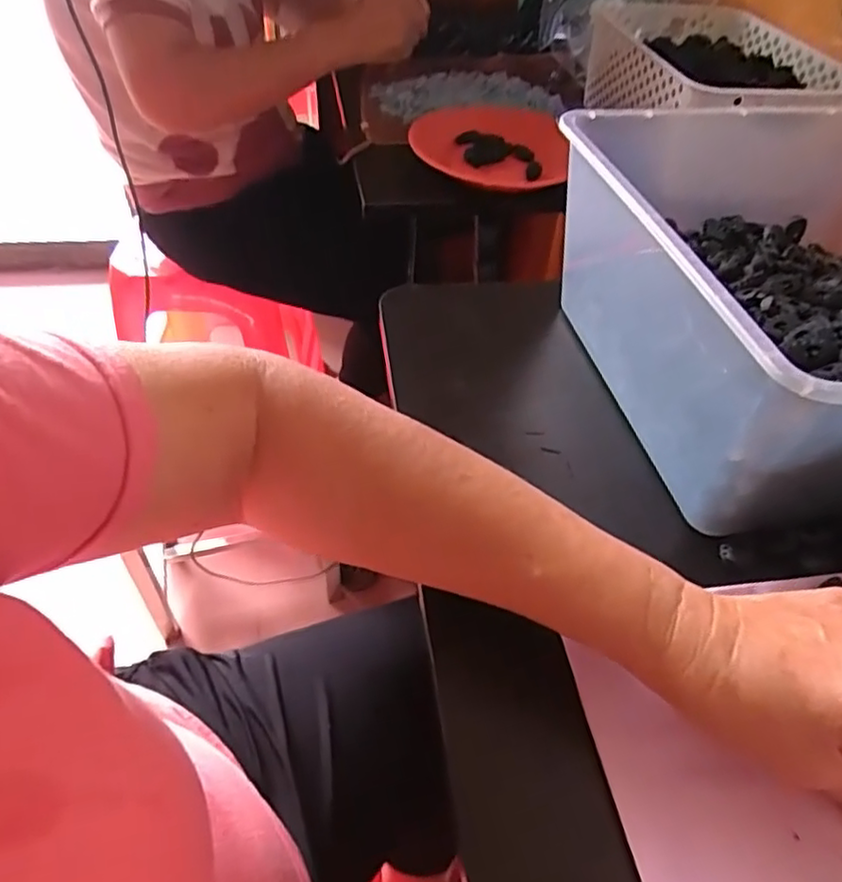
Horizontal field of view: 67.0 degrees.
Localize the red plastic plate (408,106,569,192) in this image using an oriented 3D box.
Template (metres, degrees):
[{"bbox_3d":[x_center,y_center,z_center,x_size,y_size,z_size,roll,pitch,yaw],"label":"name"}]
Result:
[{"bbox_3d":[0.076,-0.329,0.701,0.170,0.026,0.167,2,47,-2],"label":"red plastic plate"}]

